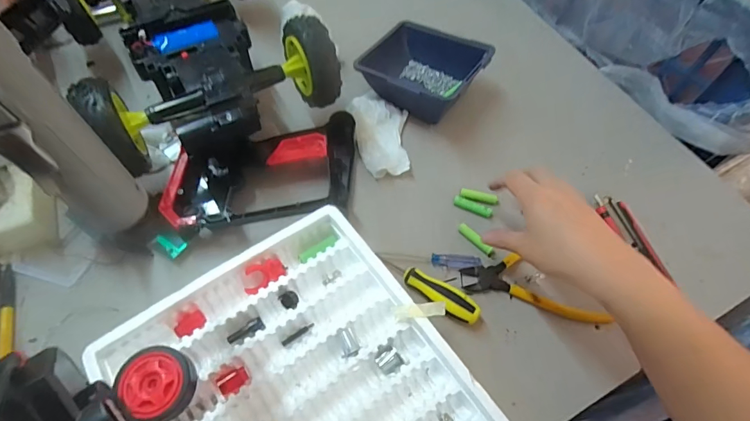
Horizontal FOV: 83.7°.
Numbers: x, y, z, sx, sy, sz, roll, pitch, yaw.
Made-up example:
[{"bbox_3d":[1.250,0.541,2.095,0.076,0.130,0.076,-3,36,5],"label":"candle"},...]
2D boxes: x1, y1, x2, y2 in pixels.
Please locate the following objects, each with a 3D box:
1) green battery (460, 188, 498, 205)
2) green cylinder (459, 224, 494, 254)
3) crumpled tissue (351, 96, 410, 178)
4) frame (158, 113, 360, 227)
[{"bbox_3d":[0.120,-0.016,0.481,0.043,0.013,0.011,12,60,4],"label":"green battery"},{"bbox_3d":[0.108,0.031,0.450,0.043,0.009,0.009,38,65,20],"label":"green cylinder"},{"bbox_3d":[0.010,-0.092,0.518,0.065,0.021,0.118,-7,61,-7],"label":"crumpled tissue"},{"bbox_3d":[-0.118,-0.039,0.461,0.201,0.048,0.131,-5,61,-6],"label":"frame"}]

